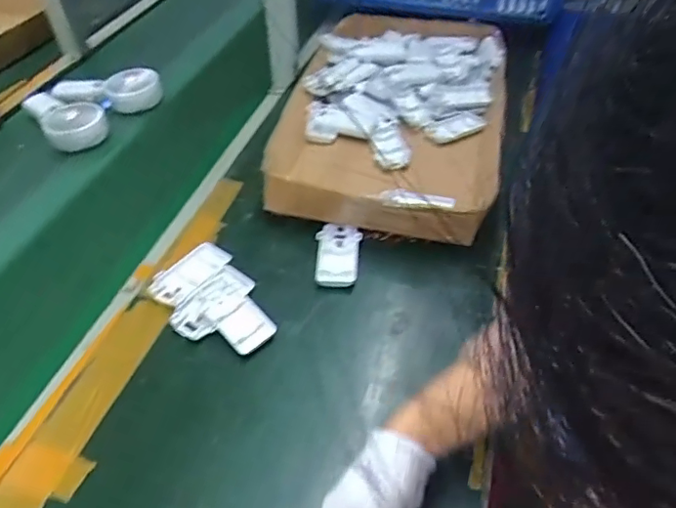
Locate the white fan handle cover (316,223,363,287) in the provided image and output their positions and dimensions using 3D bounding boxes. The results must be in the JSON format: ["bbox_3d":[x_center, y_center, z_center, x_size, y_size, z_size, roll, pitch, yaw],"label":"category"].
[{"bbox_3d":[0.000,-0.001,0.681,0.053,0.016,0.089,1,46,2],"label":"white fan handle cover"}]

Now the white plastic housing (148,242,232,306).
[{"bbox_3d":[-0.173,0.022,0.648,0.043,0.014,0.097,29,54,26],"label":"white plastic housing"}]

